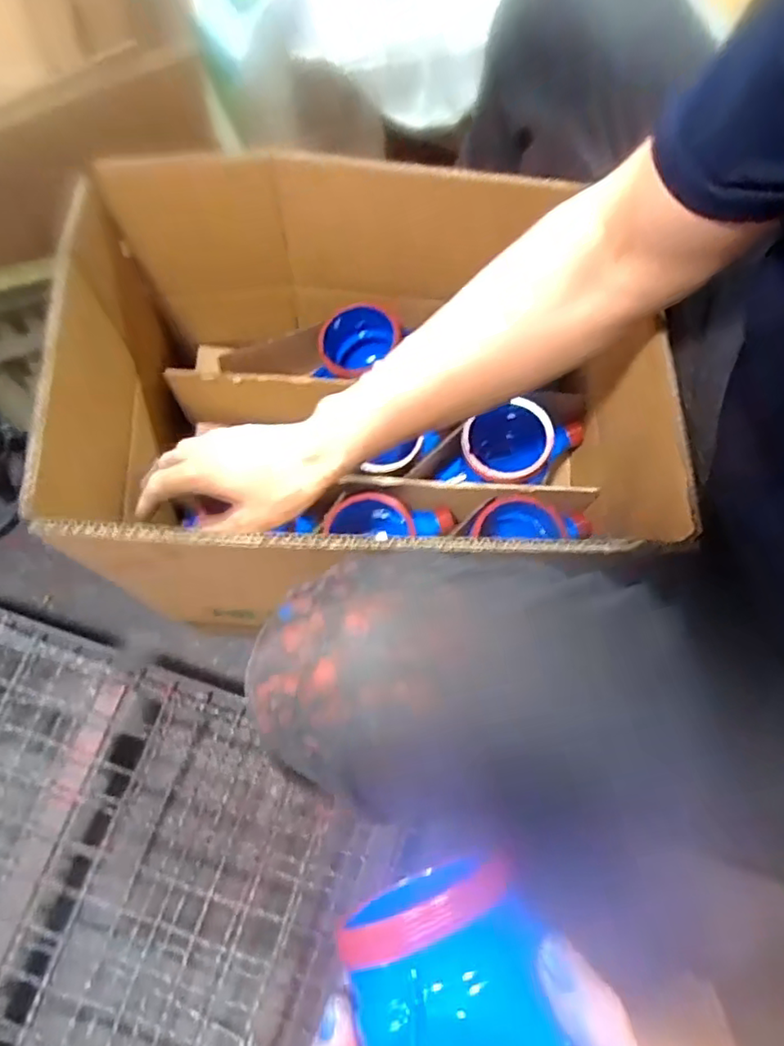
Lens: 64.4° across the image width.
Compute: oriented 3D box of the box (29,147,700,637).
[{"bbox_3d":[-0.029,-0.097,0.505,0.436,0.207,0.311,-1,70,-3],"label":"box"}]

